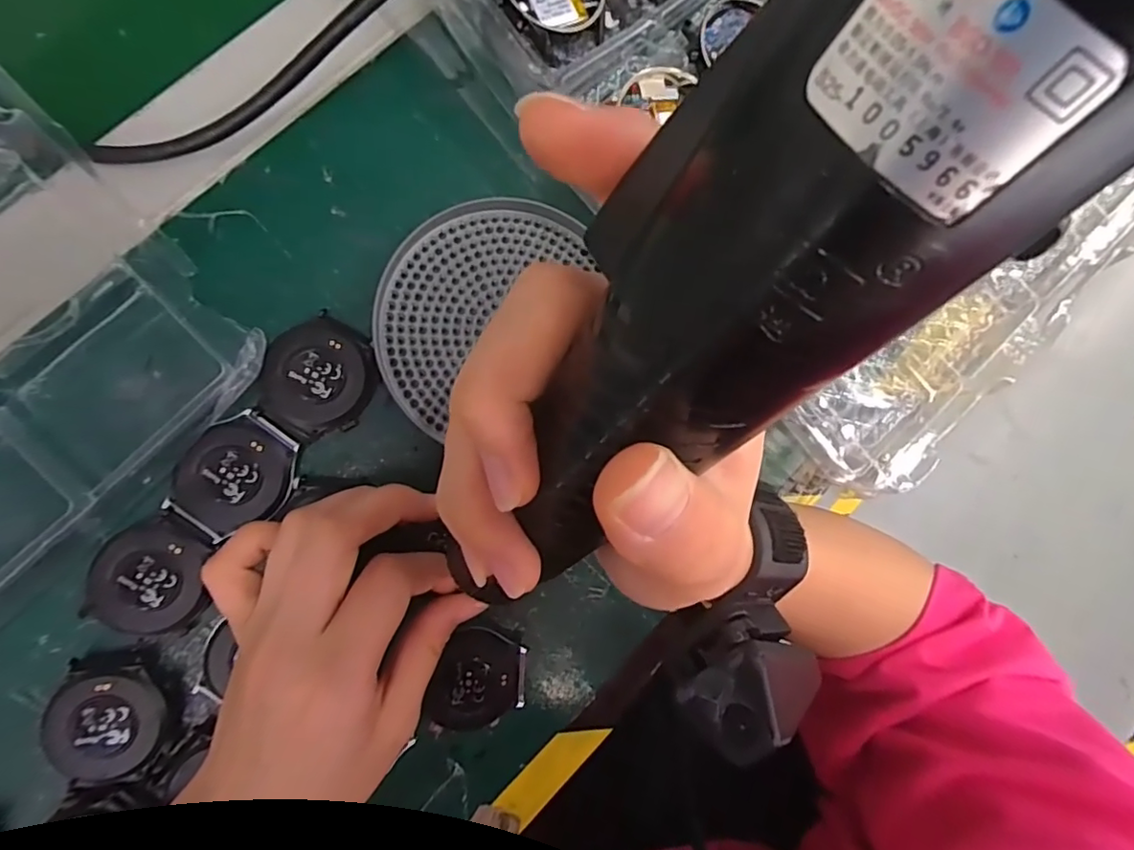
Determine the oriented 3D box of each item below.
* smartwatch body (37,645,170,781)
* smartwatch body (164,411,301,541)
[{"bbox_3d":[-0.182,0.115,0.225,0.040,0.011,0.046,-8,89,-9],"label":"smartwatch body"},{"bbox_3d":[-0.136,0.022,0.234,0.041,0.010,0.050,38,82,-7],"label":"smartwatch body"}]

